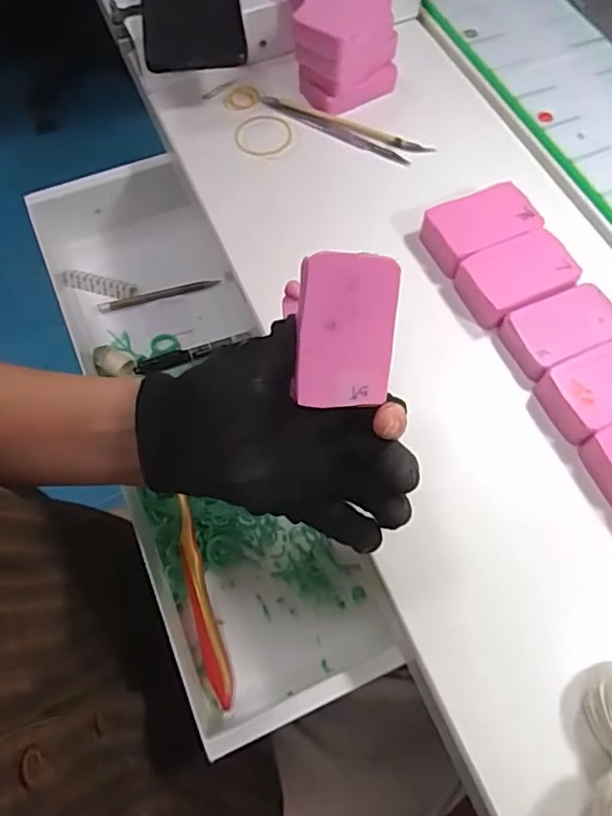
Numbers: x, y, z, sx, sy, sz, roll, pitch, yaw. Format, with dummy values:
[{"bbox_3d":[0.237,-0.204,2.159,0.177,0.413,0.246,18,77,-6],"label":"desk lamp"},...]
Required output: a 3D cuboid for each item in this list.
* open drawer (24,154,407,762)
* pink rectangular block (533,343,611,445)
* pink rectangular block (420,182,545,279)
[{"bbox_3d":[-0.086,0.004,0.460,0.184,0.074,0.442,-21,65,-11],"label":"open drawer"},{"bbox_3d":[0.178,-0.010,0.358,0.082,0.023,0.045,-23,66,-10],"label":"pink rectangular block"},{"bbox_3d":[0.121,-0.123,0.412,0.076,0.025,0.044,-24,66,-10],"label":"pink rectangular block"}]

